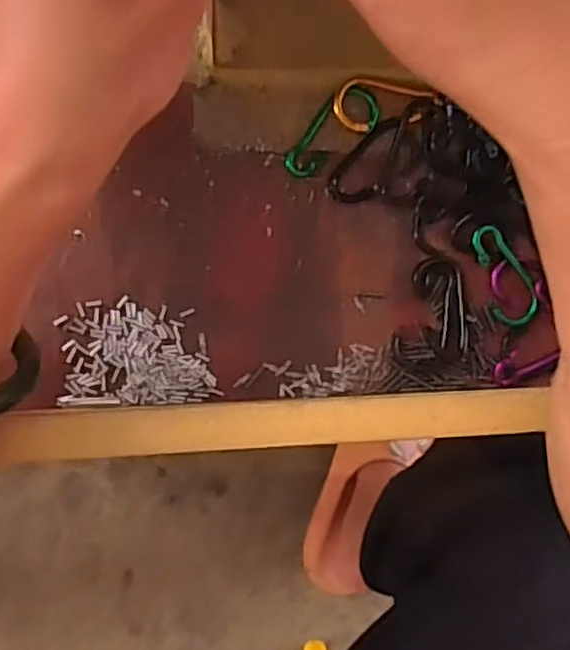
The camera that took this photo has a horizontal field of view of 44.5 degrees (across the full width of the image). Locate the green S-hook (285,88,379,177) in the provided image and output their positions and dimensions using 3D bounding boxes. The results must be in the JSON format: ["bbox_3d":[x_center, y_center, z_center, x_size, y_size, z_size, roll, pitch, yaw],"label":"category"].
[{"bbox_3d":[0.019,-0.080,0.285,0.046,0.005,0.020,-37,93,-8],"label":"green S-hook"}]

